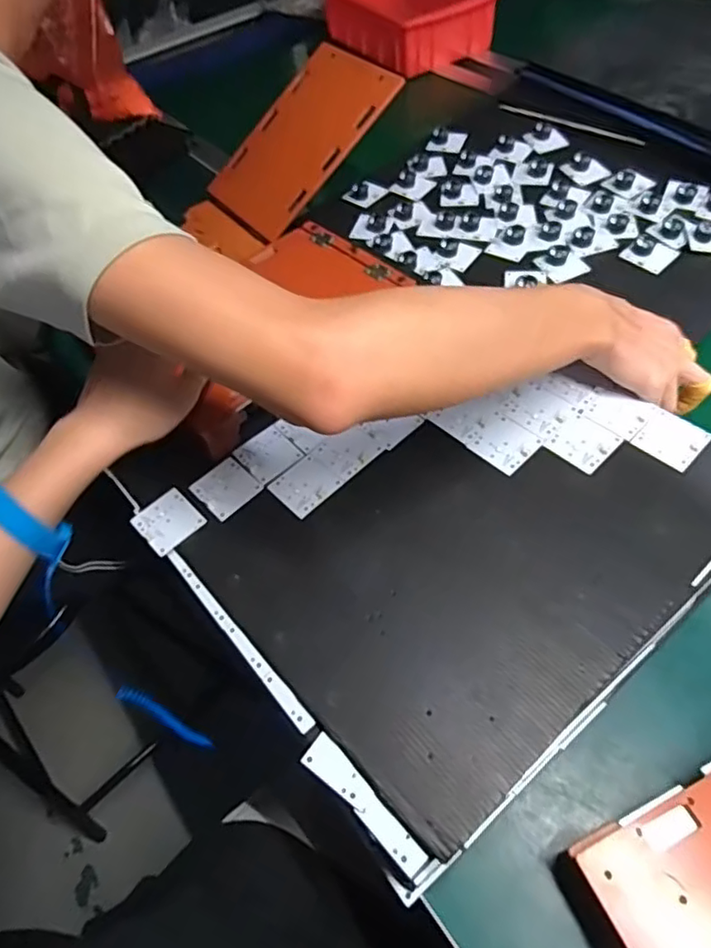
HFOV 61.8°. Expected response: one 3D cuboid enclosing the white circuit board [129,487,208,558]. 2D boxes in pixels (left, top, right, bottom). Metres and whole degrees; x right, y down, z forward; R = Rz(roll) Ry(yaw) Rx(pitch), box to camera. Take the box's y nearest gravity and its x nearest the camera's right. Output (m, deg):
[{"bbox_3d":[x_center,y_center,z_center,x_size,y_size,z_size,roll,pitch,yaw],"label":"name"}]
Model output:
[{"bbox_3d":[-0.152,0.037,0.480,0.044,0.004,0.050,-39,59,-20],"label":"white circuit board"}]

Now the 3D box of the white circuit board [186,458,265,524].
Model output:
[{"bbox_3d":[-0.107,0.011,0.493,0.045,0.004,0.046,-40,59,-20],"label":"white circuit board"}]

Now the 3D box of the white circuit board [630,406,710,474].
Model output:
[{"bbox_3d":[0.254,-0.028,0.477,0.046,0.004,0.047,36,67,29],"label":"white circuit board"}]

